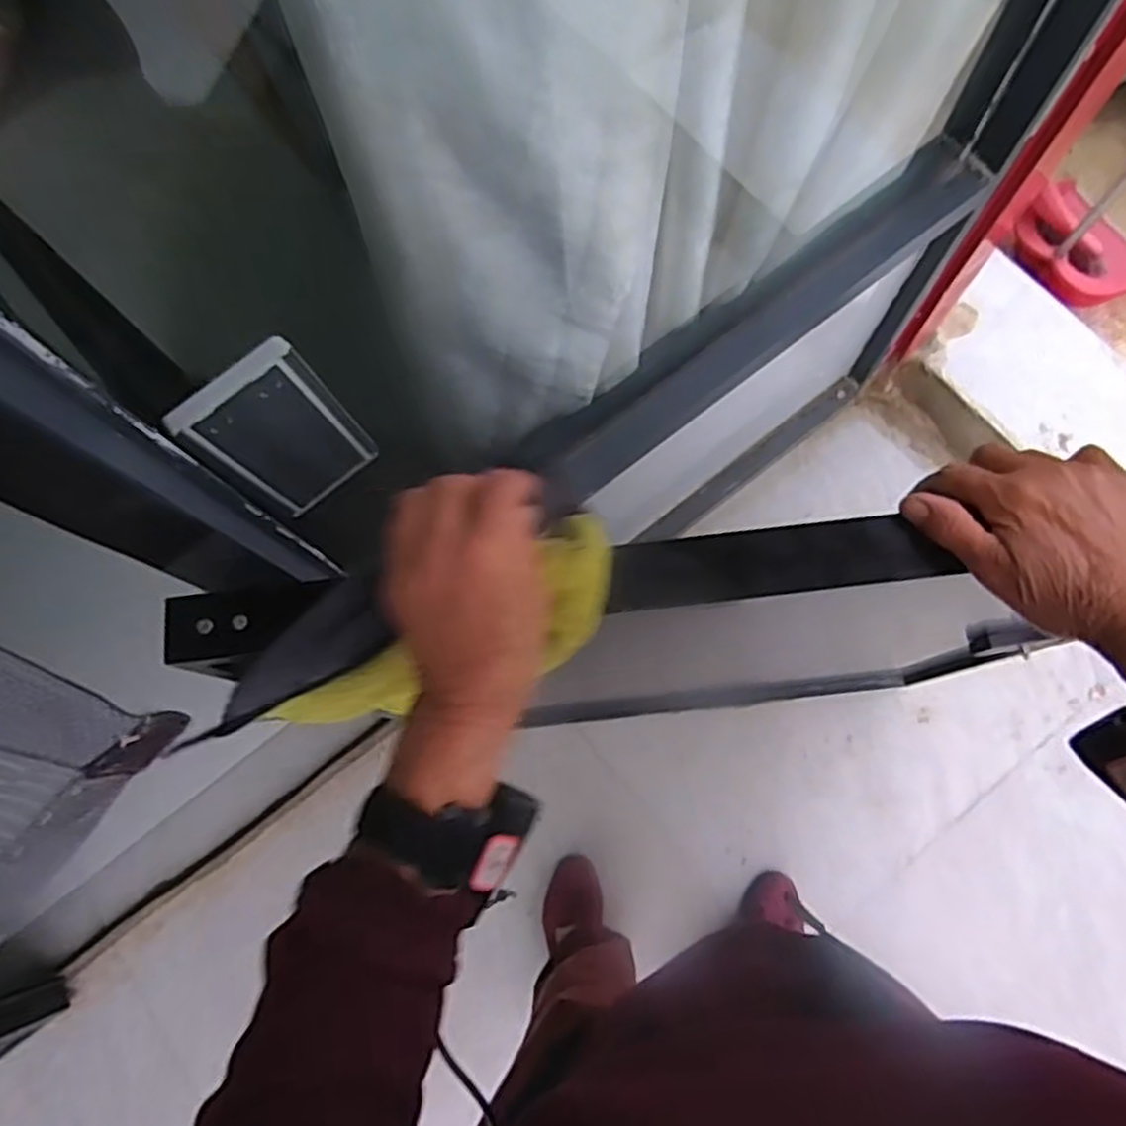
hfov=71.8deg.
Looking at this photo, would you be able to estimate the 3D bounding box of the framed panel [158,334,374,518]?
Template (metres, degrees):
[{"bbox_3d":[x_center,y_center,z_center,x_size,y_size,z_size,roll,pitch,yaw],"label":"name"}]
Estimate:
[{"bbox_3d":[-0.182,-0.082,0.513,0.083,0.154,0.017,-38,77,-7],"label":"framed panel"}]

